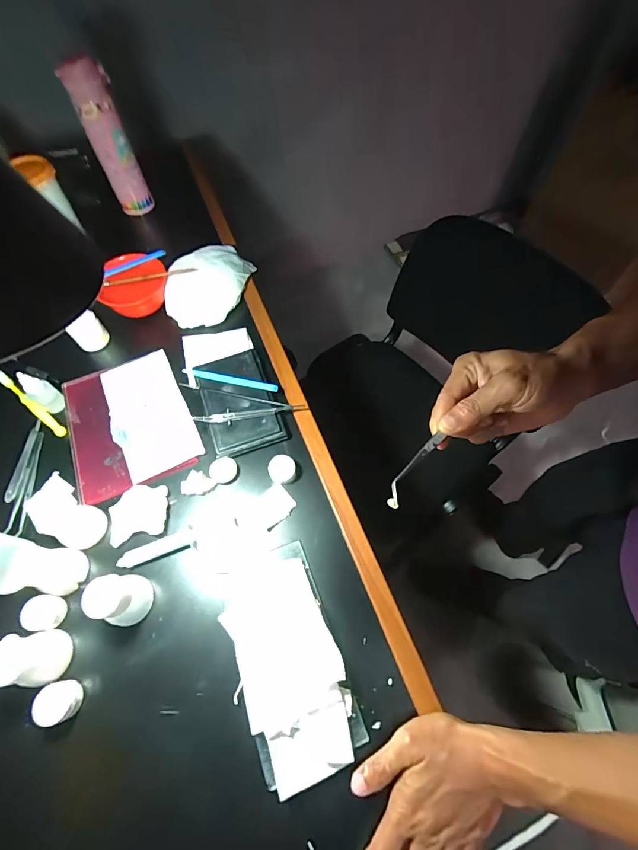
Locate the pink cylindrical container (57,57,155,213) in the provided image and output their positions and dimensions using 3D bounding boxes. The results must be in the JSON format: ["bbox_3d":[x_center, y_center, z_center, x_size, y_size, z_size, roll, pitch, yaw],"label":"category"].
[{"bbox_3d":[-0.356,-0.482,0.647,0.061,0.220,0.053,-28,66,-14],"label":"pink cylindrical container"}]

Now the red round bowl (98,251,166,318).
[{"bbox_3d":[-0.290,-0.220,0.594,0.100,0.046,0.097,-2,62,-1],"label":"red round bowl"}]

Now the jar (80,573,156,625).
[{"bbox_3d":[-0.208,0.182,0.391,0.042,0.063,0.048,-5,62,-3],"label":"jar"}]

